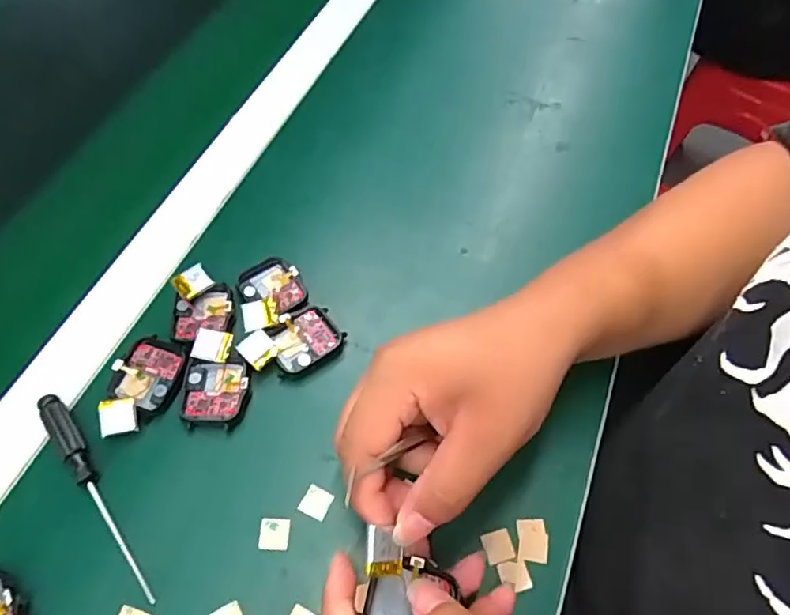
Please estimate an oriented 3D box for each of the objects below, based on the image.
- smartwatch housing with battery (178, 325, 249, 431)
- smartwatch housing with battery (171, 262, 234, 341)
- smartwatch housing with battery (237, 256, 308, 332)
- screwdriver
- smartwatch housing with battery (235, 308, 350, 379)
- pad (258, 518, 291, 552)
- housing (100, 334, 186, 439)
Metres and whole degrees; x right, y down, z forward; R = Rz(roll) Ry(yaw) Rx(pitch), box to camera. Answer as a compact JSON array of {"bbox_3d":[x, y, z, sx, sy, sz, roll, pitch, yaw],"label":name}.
[{"bbox_3d":[-0.107,0.043,0.339,0.038,0.018,0.056,3,59,1],"label":"smartwatch housing with battery"},{"bbox_3d":[-0.124,-0.004,0.358,0.038,0.014,0.047,-3,59,-3],"label":"smartwatch housing with battery"},{"bbox_3d":[-0.081,-0.011,0.366,0.041,0.010,0.054,-15,61,-10],"label":"smartwatch housing with battery"},{"bbox_3d":[-0.164,0.100,0.305,0.013,0.014,0.129,-34,65,-19],"label":"screwdriver"},{"bbox_3d":[-0.064,0.022,0.349,0.059,0.010,0.037,-33,65,-19],"label":"smartwatch housing with battery"},{"bbox_3d":[-0.065,0.122,0.302,0.016,0.004,0.016,3,59,1],"label":"pad"},{"bbox_3d":[-0.150,0.048,0.334,0.039,0.014,0.062,9,59,5],"label":"housing"}]

